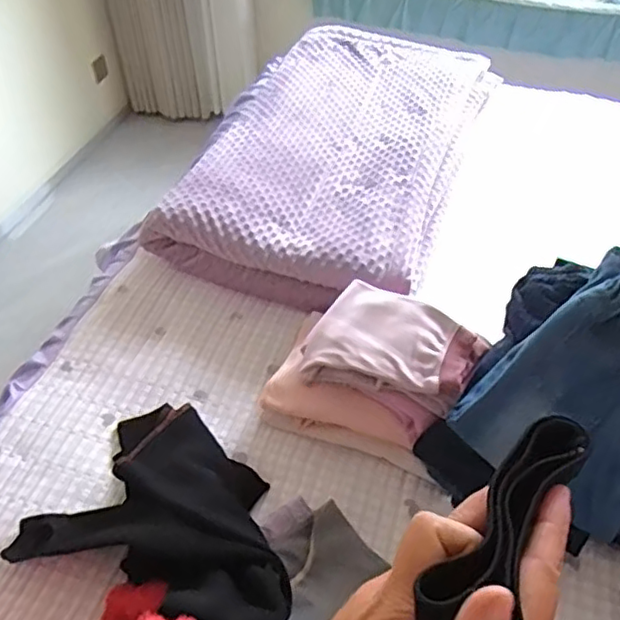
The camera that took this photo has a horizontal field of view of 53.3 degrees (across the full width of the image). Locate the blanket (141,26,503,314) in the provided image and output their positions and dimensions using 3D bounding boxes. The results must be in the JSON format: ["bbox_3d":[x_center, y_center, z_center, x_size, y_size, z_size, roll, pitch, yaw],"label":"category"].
[{"bbox_3d":[0.081,-0.390,1.472,0.530,0.132,0.933,16,49,14],"label":"blanket"}]

